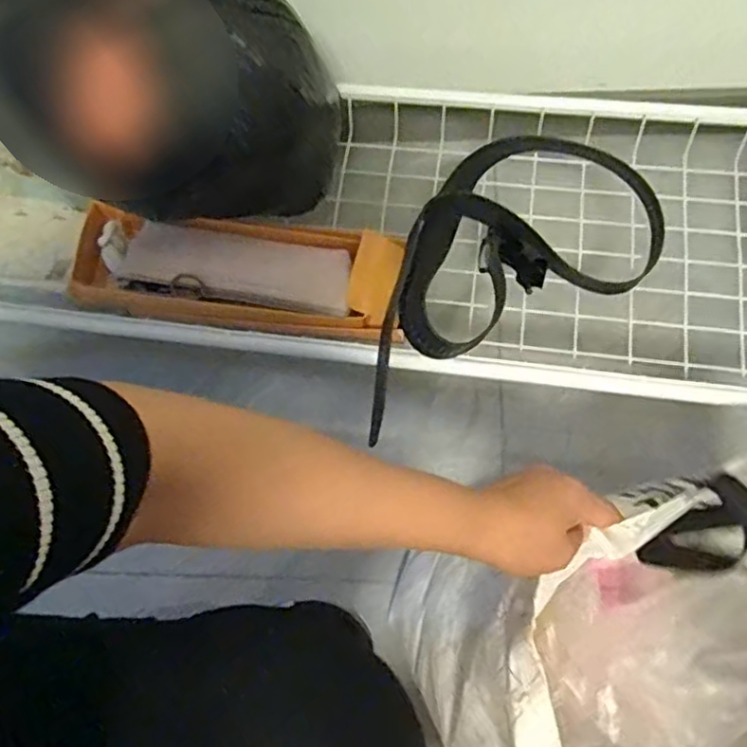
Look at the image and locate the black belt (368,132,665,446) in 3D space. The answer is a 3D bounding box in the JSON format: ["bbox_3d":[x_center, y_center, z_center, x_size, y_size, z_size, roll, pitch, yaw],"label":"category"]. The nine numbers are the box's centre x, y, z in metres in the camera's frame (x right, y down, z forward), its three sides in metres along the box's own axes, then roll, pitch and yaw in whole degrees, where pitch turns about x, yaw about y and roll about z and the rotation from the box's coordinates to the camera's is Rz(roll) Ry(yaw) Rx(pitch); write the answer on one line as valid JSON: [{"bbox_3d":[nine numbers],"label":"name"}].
[{"bbox_3d":[0.102,-0.117,0.630,0.352,0.085,0.197,-31,71,-6],"label":"black belt"}]

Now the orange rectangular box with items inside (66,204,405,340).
[{"bbox_3d":[-0.130,-0.096,0.628,0.296,0.048,0.110,5,71,6],"label":"orange rectangular box with items inside"}]

